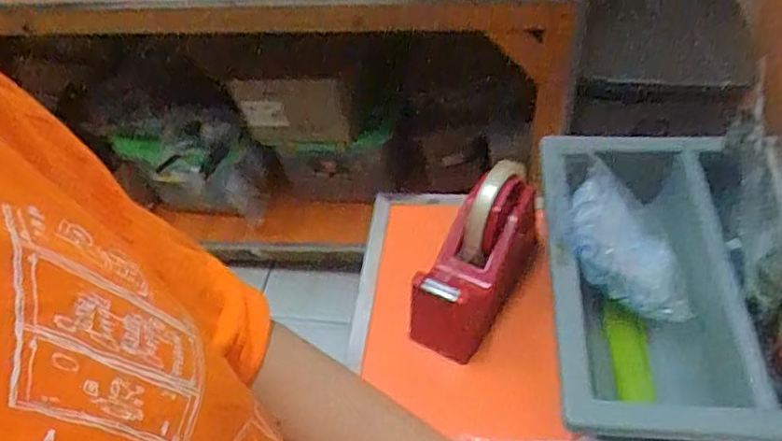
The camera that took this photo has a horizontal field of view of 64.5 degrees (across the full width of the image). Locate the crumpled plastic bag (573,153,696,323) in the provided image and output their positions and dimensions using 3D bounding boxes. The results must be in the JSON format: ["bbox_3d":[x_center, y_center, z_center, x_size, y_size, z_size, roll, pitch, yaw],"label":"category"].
[{"bbox_3d":[0.178,0.025,0.481,0.068,0.042,0.125,-34,93,-23],"label":"crumpled plastic bag"}]

